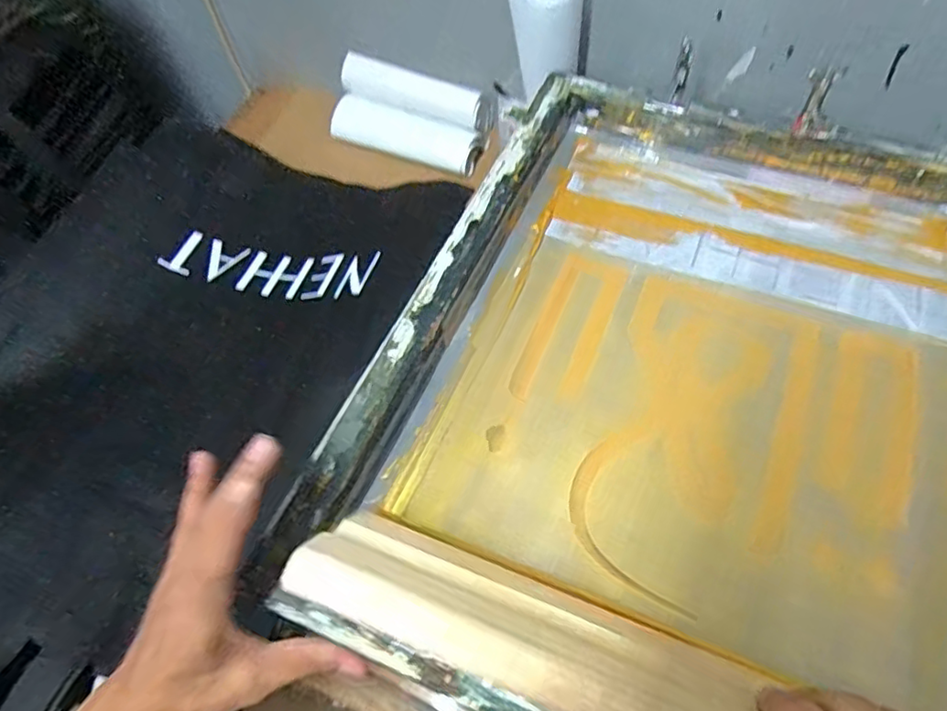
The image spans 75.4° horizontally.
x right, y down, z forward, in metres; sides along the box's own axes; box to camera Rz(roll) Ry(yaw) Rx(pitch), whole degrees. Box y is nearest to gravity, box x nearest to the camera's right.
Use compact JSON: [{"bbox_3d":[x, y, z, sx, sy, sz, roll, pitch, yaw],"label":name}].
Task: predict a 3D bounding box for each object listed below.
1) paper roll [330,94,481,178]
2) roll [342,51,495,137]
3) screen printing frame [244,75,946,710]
[{"bbox_3d":[-0.108,-0.348,0.966,0.225,0.061,0.052,7,50,-26],"label":"paper roll"},{"bbox_3d":[-0.078,-0.407,0.959,0.254,0.052,0.051,4,48,-31],"label":"roll"},{"bbox_3d":[0.177,0.011,0.450,0.454,0.055,0.546,18,57,16],"label":"screen printing frame"}]

